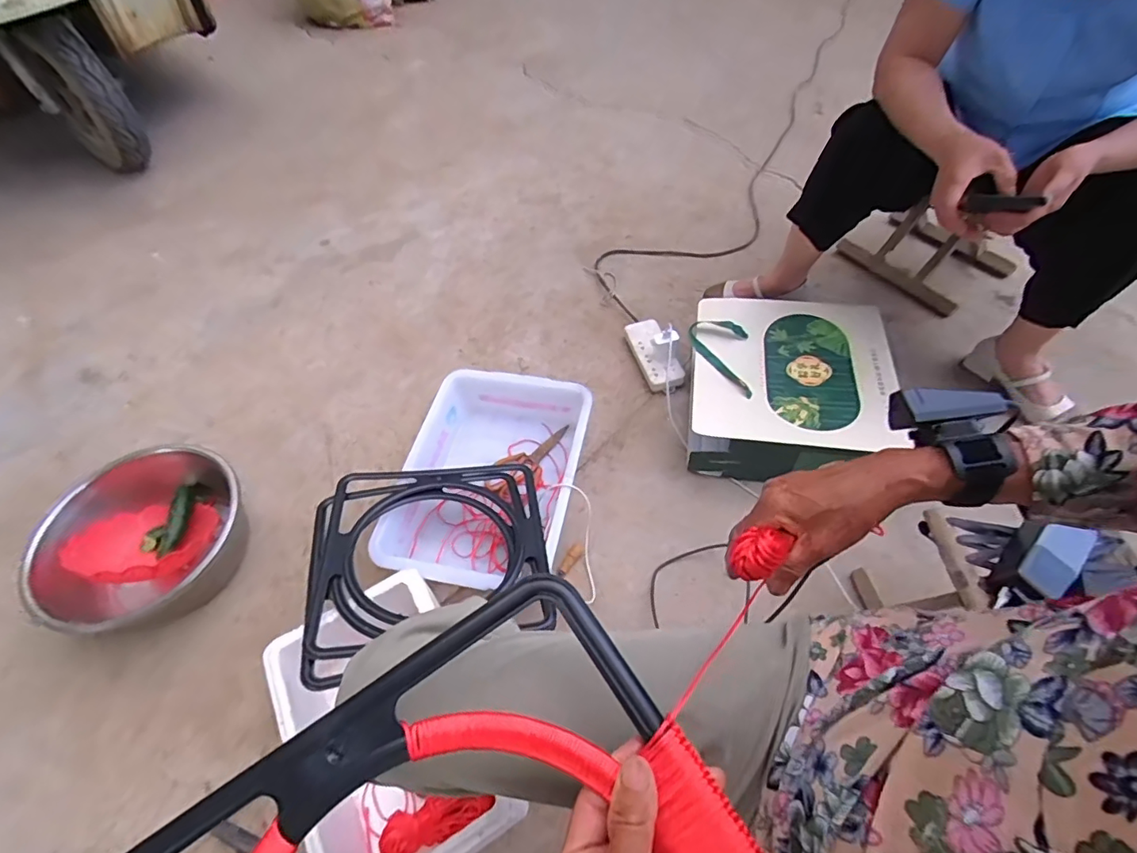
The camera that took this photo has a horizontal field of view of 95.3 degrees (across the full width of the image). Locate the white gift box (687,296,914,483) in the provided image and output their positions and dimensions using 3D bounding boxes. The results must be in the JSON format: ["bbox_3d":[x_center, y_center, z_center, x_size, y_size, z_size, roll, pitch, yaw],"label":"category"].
[{"bbox_3d":[0.409,-0.083,0.989,0.349,0.108,0.364,6,54,5],"label":"white gift box"}]

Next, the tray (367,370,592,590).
[{"bbox_3d":[-0.147,0.089,0.948,0.318,0.114,0.424,12,54,9],"label":"tray"}]

